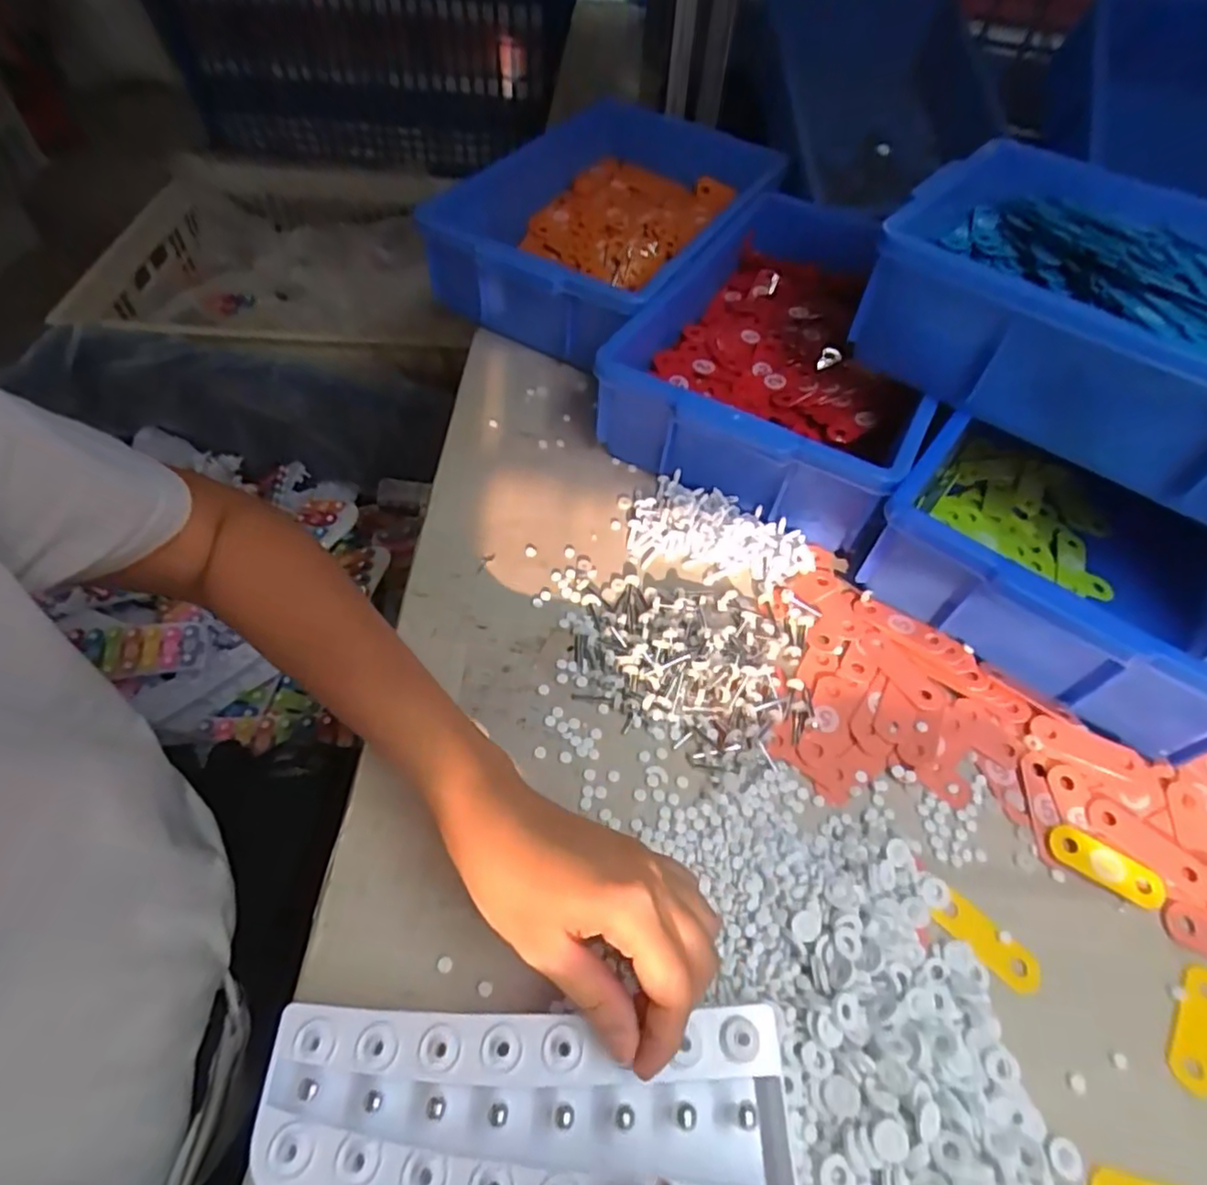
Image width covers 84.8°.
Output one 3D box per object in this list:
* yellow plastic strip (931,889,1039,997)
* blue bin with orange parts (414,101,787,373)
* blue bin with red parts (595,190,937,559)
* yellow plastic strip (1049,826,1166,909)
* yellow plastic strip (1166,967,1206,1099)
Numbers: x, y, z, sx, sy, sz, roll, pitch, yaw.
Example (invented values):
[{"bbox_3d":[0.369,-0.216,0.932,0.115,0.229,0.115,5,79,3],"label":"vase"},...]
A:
[{"bbox_3d":[0.214,0.195,0.369,0.063,0.004,0.024,40,61,14],"label":"yellow plastic strip"},{"bbox_3d":[0.000,-0.358,0.647,0.224,0.100,0.308,26,57,14],"label":"blue bin with orange parts"},{"bbox_3d":[0.169,-0.213,0.589,0.229,0.095,0.335,26,57,13],"label":"blue bin with red parts"},{"bbox_3d":[0.295,0.161,0.388,0.061,0.004,0.023,31,58,17],"label":"yellow plastic strip"},{"bbox_3d":[0.318,0.231,0.351,0.023,0.004,0.066,32,58,17],"label":"yellow plastic strip"}]

